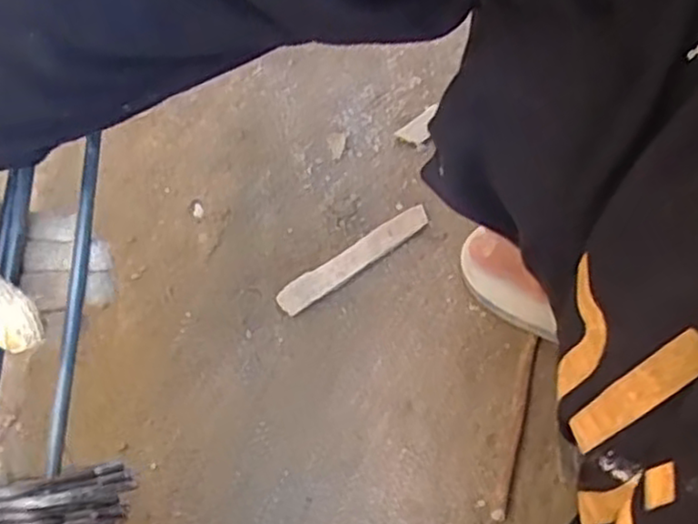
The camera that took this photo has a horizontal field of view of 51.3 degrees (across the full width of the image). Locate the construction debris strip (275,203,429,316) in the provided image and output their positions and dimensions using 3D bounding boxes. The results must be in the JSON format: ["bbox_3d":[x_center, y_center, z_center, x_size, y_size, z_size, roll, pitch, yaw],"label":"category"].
[{"bbox_3d":[0.004,-0.004,0.608,0.144,0.014,0.025,-34,73,-13],"label":"construction debris strip"}]

